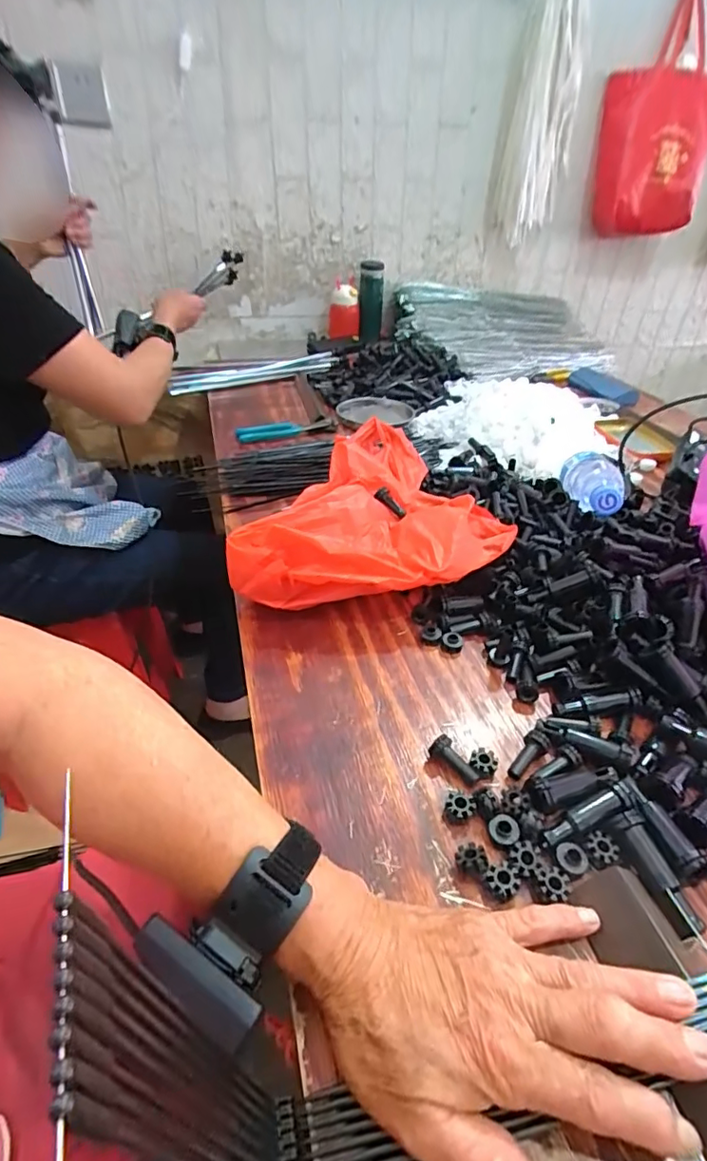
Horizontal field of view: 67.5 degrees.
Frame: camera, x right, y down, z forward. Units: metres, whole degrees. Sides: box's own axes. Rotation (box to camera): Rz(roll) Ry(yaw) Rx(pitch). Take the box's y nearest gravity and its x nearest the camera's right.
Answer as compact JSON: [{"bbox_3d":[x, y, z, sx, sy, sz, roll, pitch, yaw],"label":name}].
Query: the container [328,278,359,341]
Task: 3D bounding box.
[{"bbox_3d":[-0.023,-0.655,1.290,0.076,0.118,0.065,1,36,-1],"label":"container"}]

